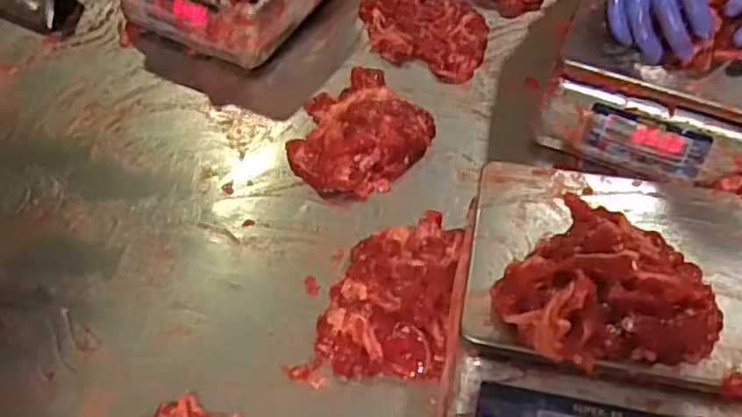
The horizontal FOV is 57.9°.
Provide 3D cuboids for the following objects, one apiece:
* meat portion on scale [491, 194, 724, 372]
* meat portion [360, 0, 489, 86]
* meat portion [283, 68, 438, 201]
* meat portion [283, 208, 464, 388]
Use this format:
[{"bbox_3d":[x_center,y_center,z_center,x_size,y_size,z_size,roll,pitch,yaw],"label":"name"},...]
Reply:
[{"bbox_3d":[0.177,0.060,0.493,0.138,0.046,0.141,-2,53,3],"label":"meat portion on scale"},{"bbox_3d":[0.064,-0.235,0.869,0.176,0.040,0.118,19,57,18],"label":"meat portion"},{"bbox_3d":[-0.018,-0.090,0.762,0.164,0.031,0.148,-39,60,-22],"label":"meat portion"},{"bbox_3d":[0.024,0.083,0.626,0.120,0.031,0.203,19,57,17],"label":"meat portion"}]

